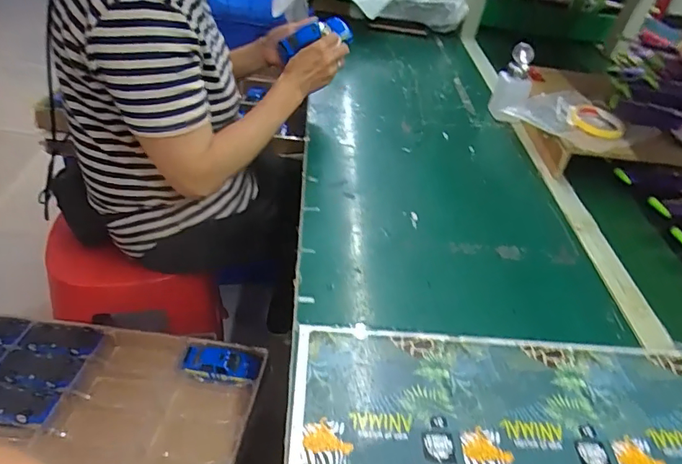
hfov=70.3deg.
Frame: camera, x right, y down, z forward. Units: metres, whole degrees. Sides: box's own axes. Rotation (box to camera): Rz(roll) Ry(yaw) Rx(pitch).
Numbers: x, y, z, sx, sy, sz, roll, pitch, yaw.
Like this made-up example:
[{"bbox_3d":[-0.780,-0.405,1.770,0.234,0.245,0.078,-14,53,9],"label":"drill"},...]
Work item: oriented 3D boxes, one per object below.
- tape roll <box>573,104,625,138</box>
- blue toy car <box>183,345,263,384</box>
[{"bbox_3d":[0.440,-0.192,0.829,0.086,0.017,0.085,6,40,-5],"label":"tape roll"},{"bbox_3d":[-0.209,0.231,0.845,0.138,0.030,0.058,11,40,1],"label":"blue toy car"}]

